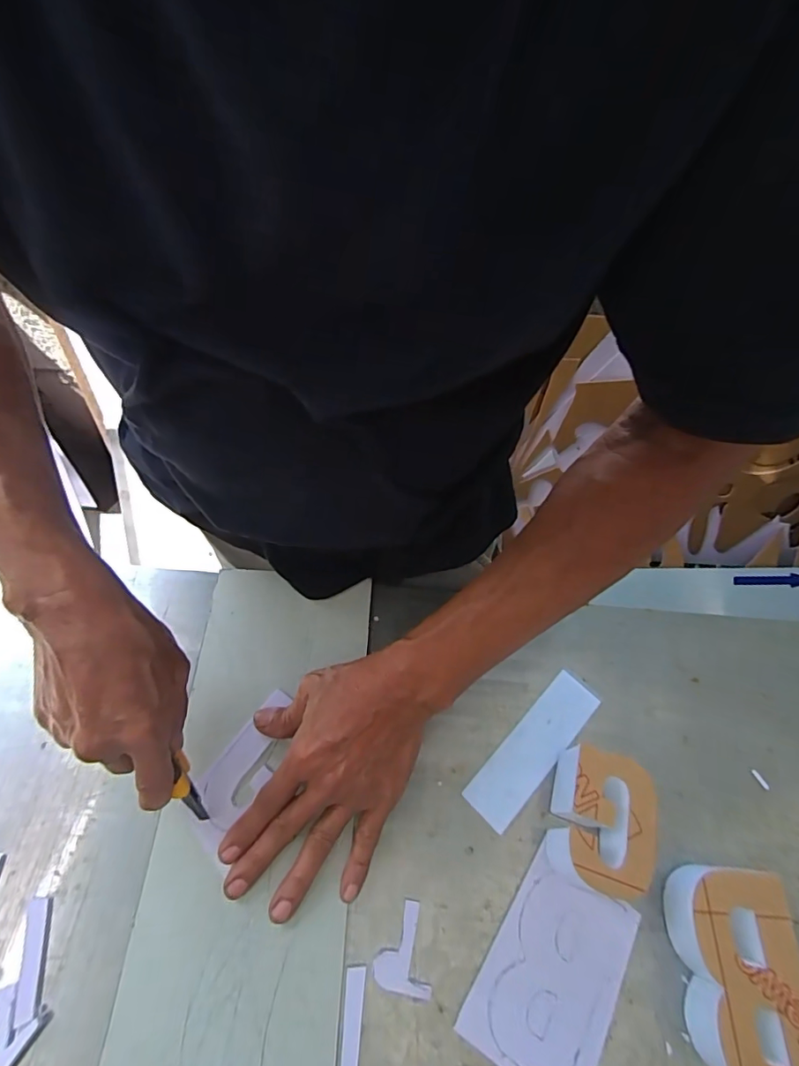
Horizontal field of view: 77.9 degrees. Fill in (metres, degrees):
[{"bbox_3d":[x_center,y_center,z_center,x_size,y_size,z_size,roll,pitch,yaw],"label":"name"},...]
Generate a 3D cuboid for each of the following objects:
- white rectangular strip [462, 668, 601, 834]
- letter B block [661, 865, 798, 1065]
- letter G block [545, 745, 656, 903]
[{"bbox_3d":[0.106,0.167,0.391,0.038,0.004,0.130,41,66,19],"label":"white rectangular strip"},{"bbox_3d":[0.210,0.273,0.307,0.055,0.047,0.107,3,60,-1],"label":"letter B block"},{"bbox_3d":[0.141,0.200,0.347,0.055,0.049,0.083,16,61,6],"label":"letter G block"}]

